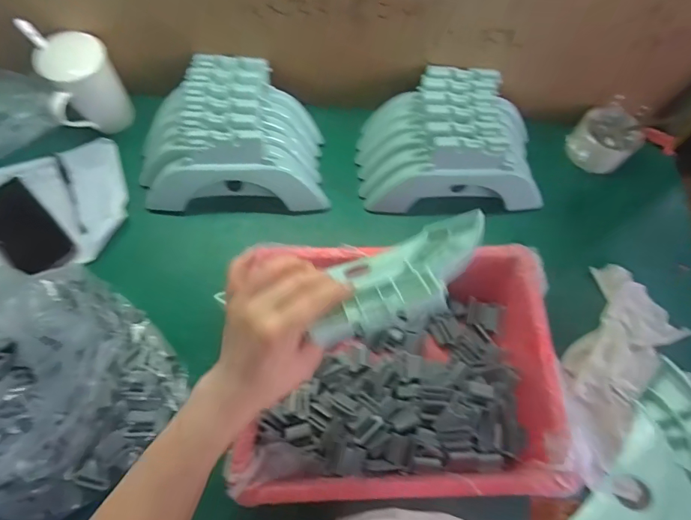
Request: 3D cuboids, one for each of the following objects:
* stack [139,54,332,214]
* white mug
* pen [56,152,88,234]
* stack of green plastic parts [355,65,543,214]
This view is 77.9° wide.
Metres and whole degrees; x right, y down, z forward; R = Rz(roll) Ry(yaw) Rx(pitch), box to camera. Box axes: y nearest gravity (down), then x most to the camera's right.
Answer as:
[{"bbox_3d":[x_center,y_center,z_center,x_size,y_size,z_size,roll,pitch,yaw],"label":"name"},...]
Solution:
[{"bbox_3d":[-0.156,-0.173,0.597,0.242,0.102,0.183,-1,68,-3],"label":"stack"},{"bbox_3d":[-0.362,-0.237,0.599,0.099,0.117,0.075,-37,74,-16],"label":"white mug"},{"bbox_3d":[-0.393,-0.095,0.611,0.011,0.013,0.136,-24,71,-12],"label":"pen"},{"bbox_3d":[0.152,-0.165,0.598,0.258,0.106,0.159,-2,68,-3],"label":"stack of green plastic parts"}]

